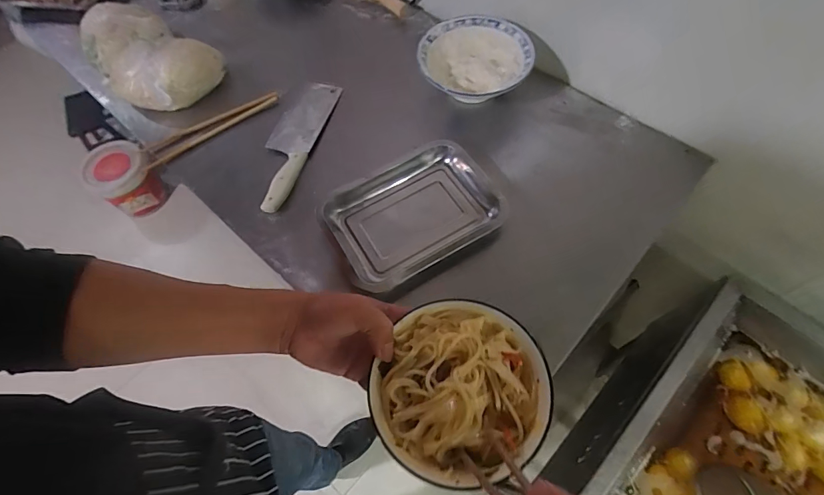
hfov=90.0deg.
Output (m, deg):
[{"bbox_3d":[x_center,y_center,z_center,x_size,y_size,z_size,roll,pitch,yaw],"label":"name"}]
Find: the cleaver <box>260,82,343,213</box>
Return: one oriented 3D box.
[{"bbox_3d":[-0.208,-0.183,0.705,0.080,0.030,0.277,12,64,9],"label":"cleaver"}]

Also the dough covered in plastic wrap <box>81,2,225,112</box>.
[{"bbox_3d":[-0.493,-0.357,0.755,0.286,0.090,0.167,33,69,18],"label":"dough covered in plastic wrap"}]

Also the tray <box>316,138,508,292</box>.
[{"bbox_3d":[0.015,-0.057,0.634,0.278,0.041,0.178,-26,64,-10],"label":"tray"}]

